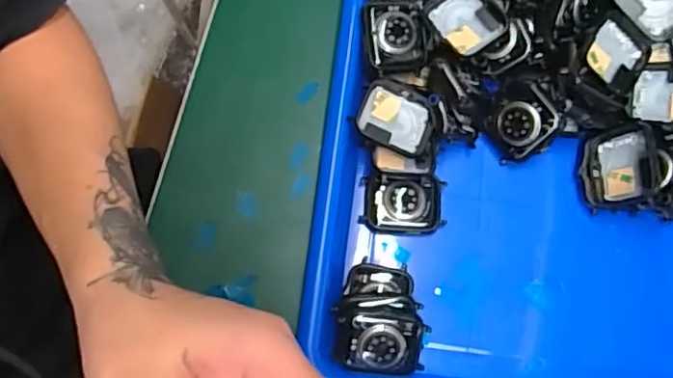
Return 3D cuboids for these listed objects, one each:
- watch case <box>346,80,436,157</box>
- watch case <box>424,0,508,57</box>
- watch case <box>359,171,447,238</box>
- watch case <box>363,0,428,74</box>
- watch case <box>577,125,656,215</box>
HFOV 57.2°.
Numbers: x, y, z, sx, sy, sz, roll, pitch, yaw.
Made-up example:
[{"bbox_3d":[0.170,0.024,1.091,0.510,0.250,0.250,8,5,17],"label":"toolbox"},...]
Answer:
[{"bbox_3d":[0.033,-0.041,0.349,0.042,0.008,0.037,22,77,4],"label":"watch case"},{"bbox_3d":[0.074,-0.098,0.355,0.036,0.009,0.041,-37,80,-9],"label":"watch case"},{"bbox_3d":[0.038,0.009,0.354,0.045,0.018,0.036,7,92,6],"label":"watch case"},{"bbox_3d":[0.035,-0.089,0.355,0.034,0.009,0.041,-9,77,-3],"label":"watch case"},{"bbox_3d":[0.159,-0.011,0.349,0.040,0.009,0.043,-17,70,41],"label":"watch case"}]

